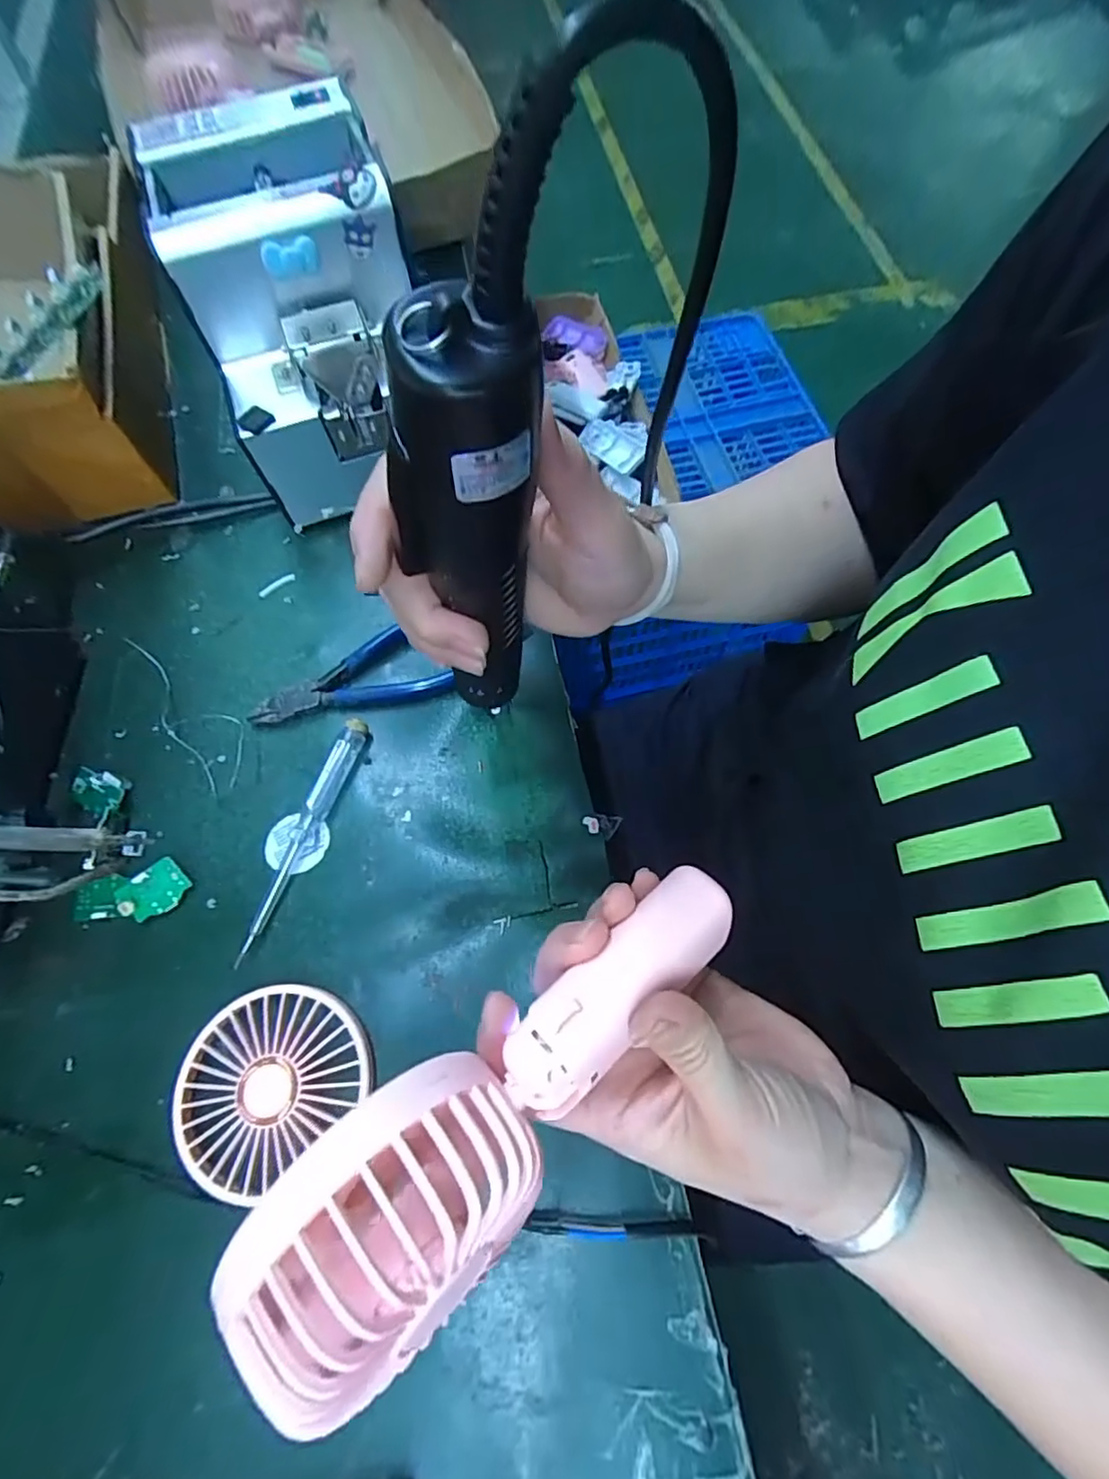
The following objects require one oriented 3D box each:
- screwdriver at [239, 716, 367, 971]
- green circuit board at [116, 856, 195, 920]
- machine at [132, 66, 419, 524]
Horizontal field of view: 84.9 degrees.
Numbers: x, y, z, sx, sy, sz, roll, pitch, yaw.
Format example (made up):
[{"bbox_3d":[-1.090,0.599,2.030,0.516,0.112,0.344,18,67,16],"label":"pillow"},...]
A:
[{"bbox_3d":[-0.136,0.049,0.329,0.013,0.011,0.134,19,69,7],"label":"screwdriver"},{"bbox_3d":[-0.207,0.079,0.314,0.031,0.005,0.024,-37,103,-17],"label":"green circuit board"},{"bbox_3d":[-0.151,-0.257,0.381,0.123,0.155,0.167,-16,68,-7],"label":"machine"}]

